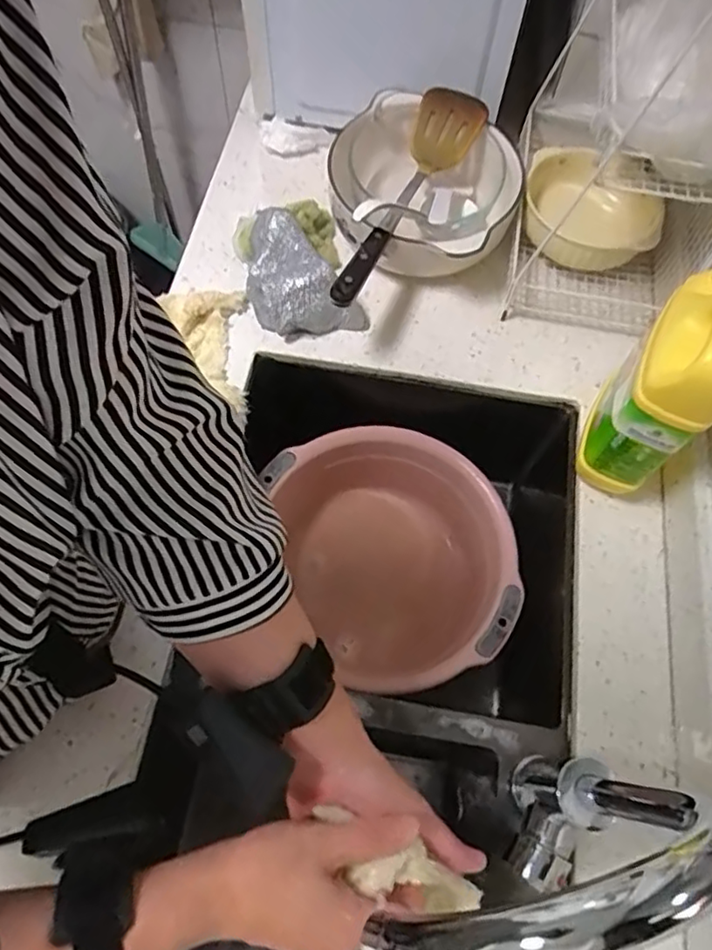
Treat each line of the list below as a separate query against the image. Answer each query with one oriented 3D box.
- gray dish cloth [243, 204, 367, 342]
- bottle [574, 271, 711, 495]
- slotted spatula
[{"bbox_3d":[-0.061,-0.236,0.705,0.126,0.073,0.146,-9,66,-6],"label":"gray dish cloth"},{"bbox_3d":[0.274,-0.094,0.538,0.059,0.209,0.142,22,67,8],"label":"bottle"},{"bbox_3d":[0.046,-0.312,0.692,0.077,0.058,0.348,25,67,9],"label":"slotted spatula"}]

